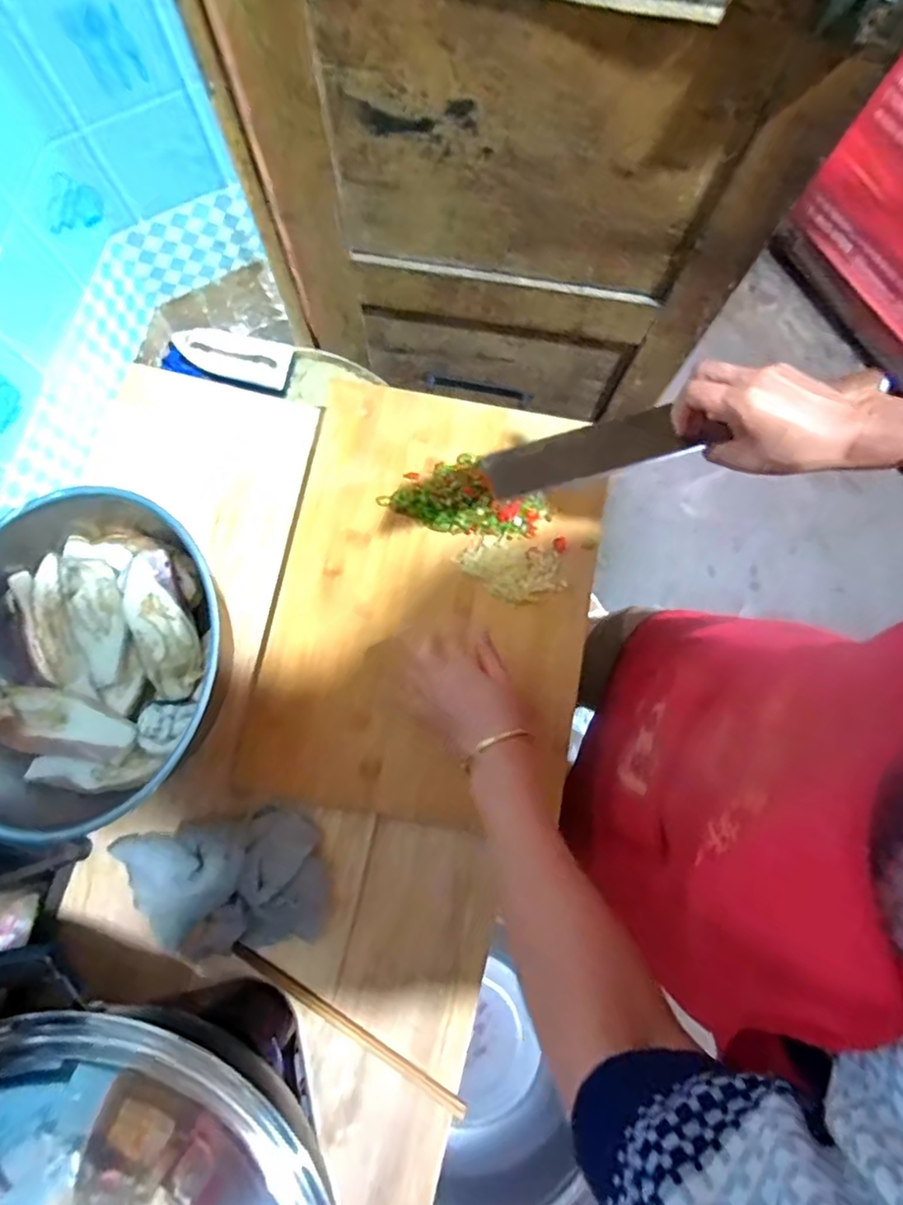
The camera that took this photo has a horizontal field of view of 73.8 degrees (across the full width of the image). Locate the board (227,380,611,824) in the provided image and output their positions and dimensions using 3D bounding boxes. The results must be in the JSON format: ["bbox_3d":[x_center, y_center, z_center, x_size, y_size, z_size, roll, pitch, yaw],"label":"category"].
[{"bbox_3d":[-0.014,-0.008,0.638,0.315,0.034,0.455,12,79,-1],"label":"board"}]

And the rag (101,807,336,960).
[{"bbox_3d":[-0.221,0.271,0.580,0.196,0.057,0.124,-9,78,-3],"label":"rag"}]

